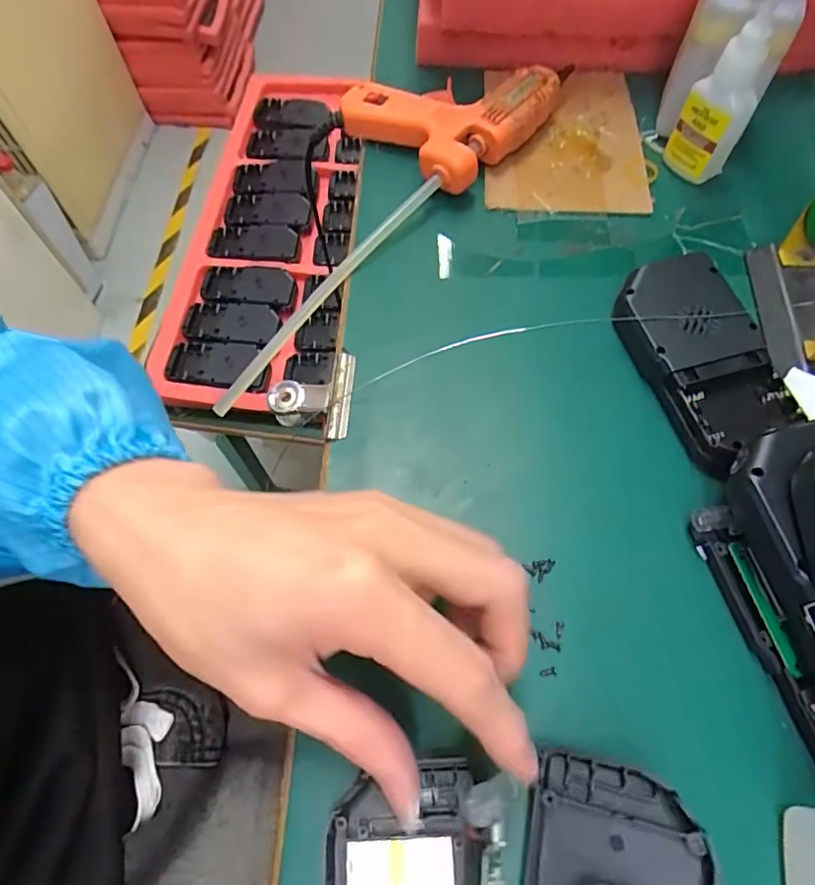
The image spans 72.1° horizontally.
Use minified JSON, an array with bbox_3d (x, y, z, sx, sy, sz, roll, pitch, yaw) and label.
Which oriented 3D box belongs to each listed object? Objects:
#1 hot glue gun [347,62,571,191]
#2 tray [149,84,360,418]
[{"bbox_3d":[0.032,-0.219,0.369,0.122,0.029,0.100,-40,69,-17],"label":"hot glue gun"},{"bbox_3d":[-0.178,-0.301,0.744,0.224,0.043,0.586,1,64,2],"label":"tray"}]

